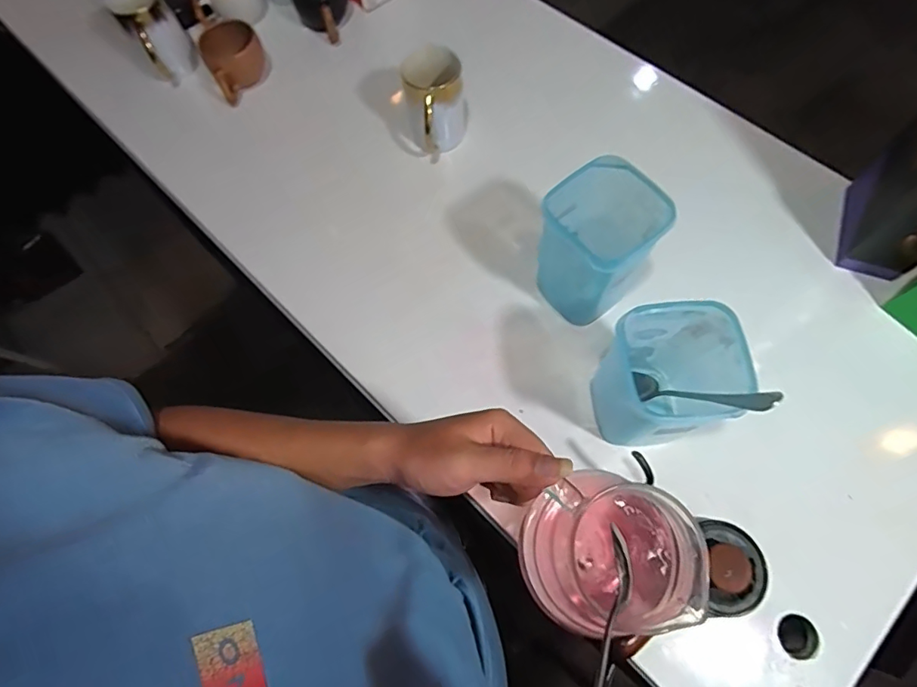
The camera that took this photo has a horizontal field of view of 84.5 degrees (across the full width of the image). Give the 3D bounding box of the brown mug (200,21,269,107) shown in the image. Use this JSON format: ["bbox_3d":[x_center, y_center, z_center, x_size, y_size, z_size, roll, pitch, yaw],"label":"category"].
[{"bbox_3d":[-0.314,-0.404,0.719,0.081,0.072,0.093,-26,70,-7],"label":"brown mug"}]

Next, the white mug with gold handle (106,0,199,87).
[{"bbox_3d":[-0.426,-0.437,0.713,0.073,0.102,0.088,-31,71,-9],"label":"white mug with gold handle"}]

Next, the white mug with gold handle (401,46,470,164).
[{"bbox_3d":[-0.027,-0.296,0.636,0.072,0.108,0.078,-12,69,-2],"label":"white mug with gold handle"}]

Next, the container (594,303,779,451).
[{"bbox_3d":[0.186,0.029,0.458,0.094,0.169,0.105,0,69,3],"label":"container"}]

